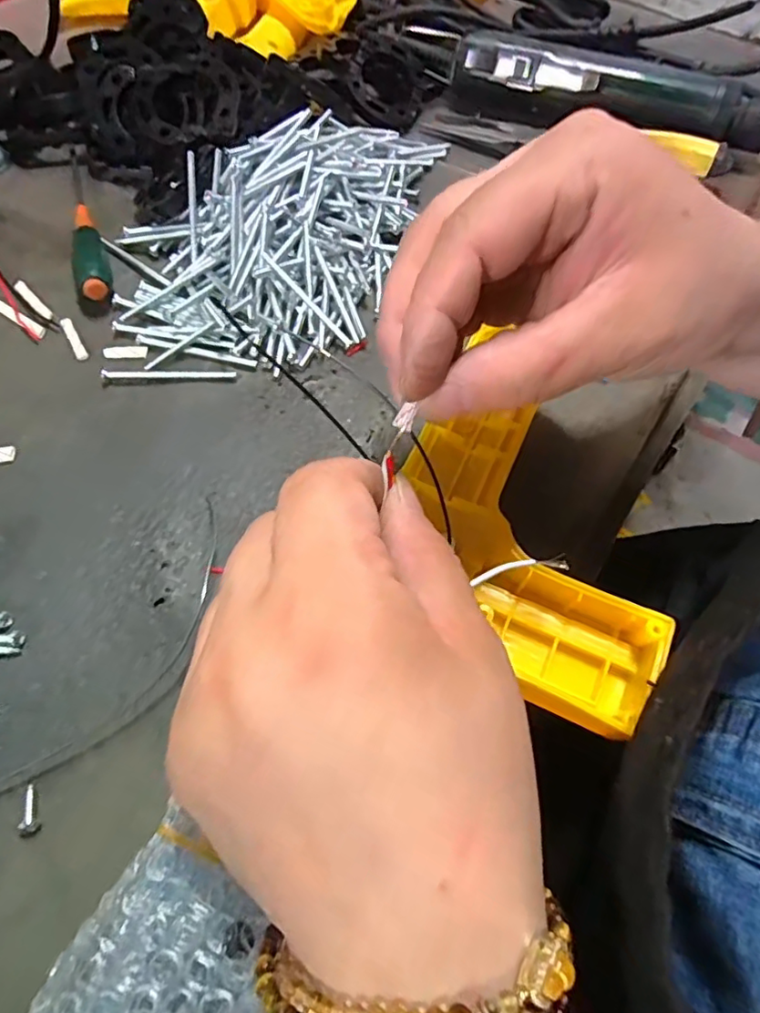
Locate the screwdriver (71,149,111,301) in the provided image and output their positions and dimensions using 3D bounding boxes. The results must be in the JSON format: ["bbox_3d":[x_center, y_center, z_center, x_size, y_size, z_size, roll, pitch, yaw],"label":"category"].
[{"bbox_3d":[-0.162,-0.161,0.314,0.016,0.013,0.144,-14,62,-11],"label":"screwdriver"}]

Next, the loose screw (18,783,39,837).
[{"bbox_3d":[-0.109,0.095,0.179,0.004,0.006,0.014,-13,62,-8],"label":"loose screw"}]

